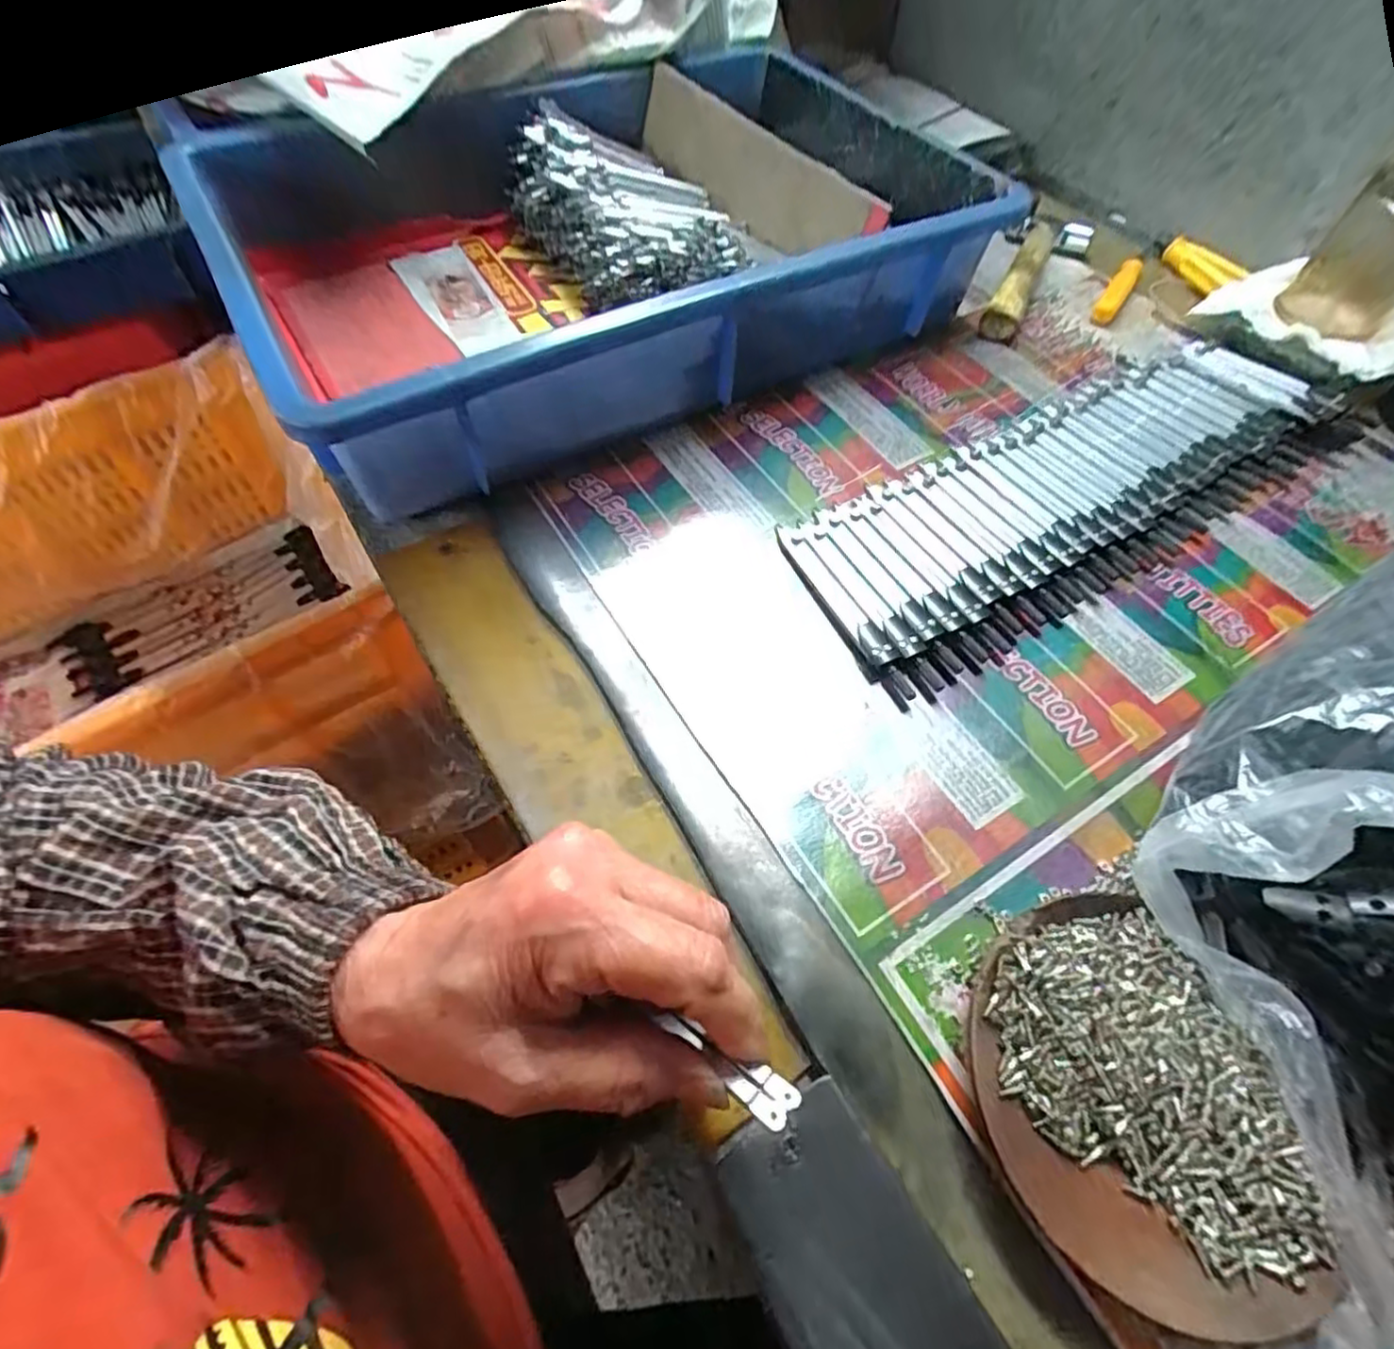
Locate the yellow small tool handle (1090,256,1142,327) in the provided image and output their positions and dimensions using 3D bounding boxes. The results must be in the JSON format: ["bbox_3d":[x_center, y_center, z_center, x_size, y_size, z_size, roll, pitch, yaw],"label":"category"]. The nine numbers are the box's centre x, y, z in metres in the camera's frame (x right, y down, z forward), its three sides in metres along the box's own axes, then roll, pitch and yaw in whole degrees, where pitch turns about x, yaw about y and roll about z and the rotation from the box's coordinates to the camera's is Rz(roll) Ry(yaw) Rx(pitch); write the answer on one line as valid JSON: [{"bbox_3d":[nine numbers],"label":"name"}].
[{"bbox_3d":[0.300,-0.273,0.478,0.015,0.018,0.080,28,61,19],"label":"yellow small tool handle"}]

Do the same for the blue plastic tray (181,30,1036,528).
[{"bbox_3d":[-0.058,-0.274,0.432,0.417,0.100,0.300,-27,60,-16],"label":"blue plastic tray"}]

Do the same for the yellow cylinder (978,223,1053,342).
[{"bbox_3d":[0.228,-0.280,0.476,0.024,0.020,0.141,21,59,15],"label":"yellow cylinder"}]

